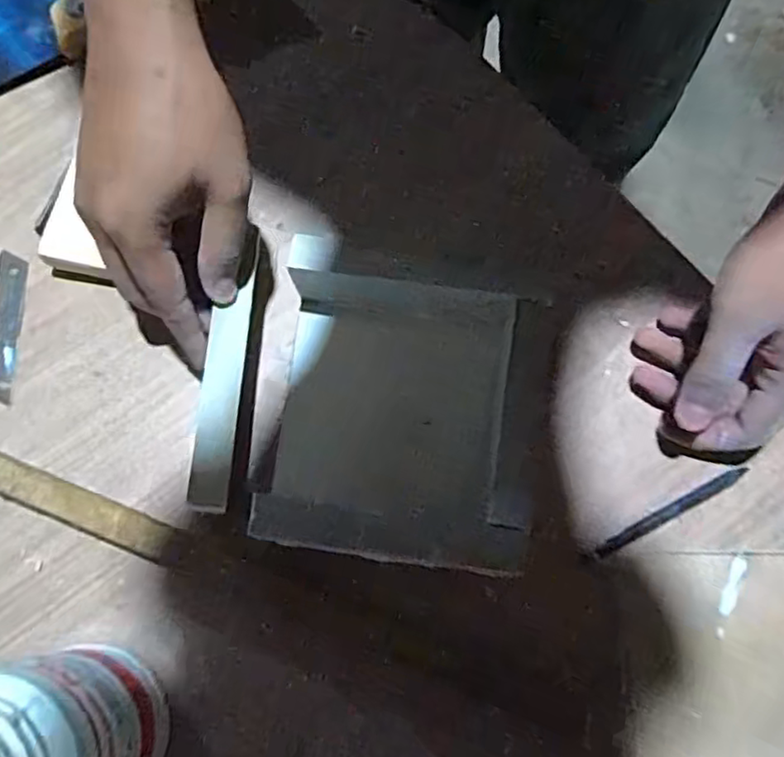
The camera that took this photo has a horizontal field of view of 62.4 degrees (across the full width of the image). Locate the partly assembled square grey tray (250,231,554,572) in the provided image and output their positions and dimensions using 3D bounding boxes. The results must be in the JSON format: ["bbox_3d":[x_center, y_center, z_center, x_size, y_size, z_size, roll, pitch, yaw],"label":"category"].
[{"bbox_3d":[0.007,0.018,0.363,0.149,0.034,0.158,8,74,2],"label":"partly assembled square grey tray"}]

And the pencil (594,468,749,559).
[{"bbox_3d":[0.149,0.071,0.346,0.092,0.005,0.009,-27,76,-8],"label":"pencil"}]

